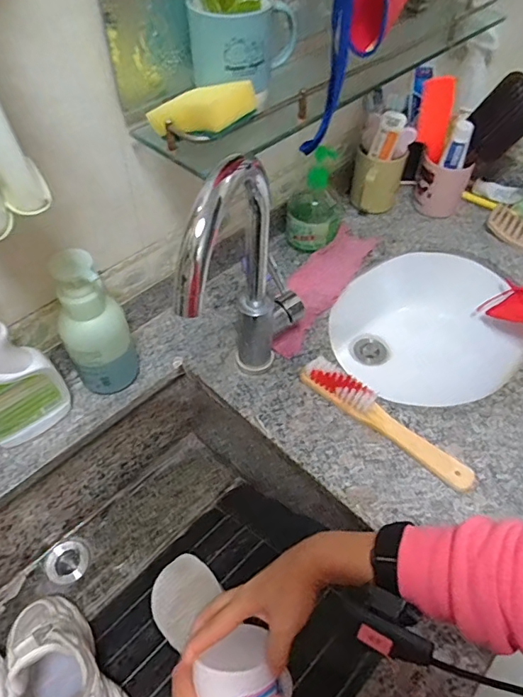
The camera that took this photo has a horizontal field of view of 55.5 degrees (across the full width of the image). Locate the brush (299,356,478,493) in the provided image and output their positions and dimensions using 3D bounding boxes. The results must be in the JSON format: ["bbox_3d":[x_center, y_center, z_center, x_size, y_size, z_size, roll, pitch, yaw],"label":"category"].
[{"bbox_3d":[0.151,0.085,0.606,0.237,0.032,0.035,35,59,24],"label":"brush"}]

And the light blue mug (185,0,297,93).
[{"bbox_3d":[-0.022,-0.309,0.494,0.076,0.069,0.093,34,59,24],"label":"light blue mug"}]

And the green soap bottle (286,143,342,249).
[{"bbox_3d":[0.083,-0.230,0.783,0.086,0.157,0.064,5,52,4],"label":"green soap bottle"}]

